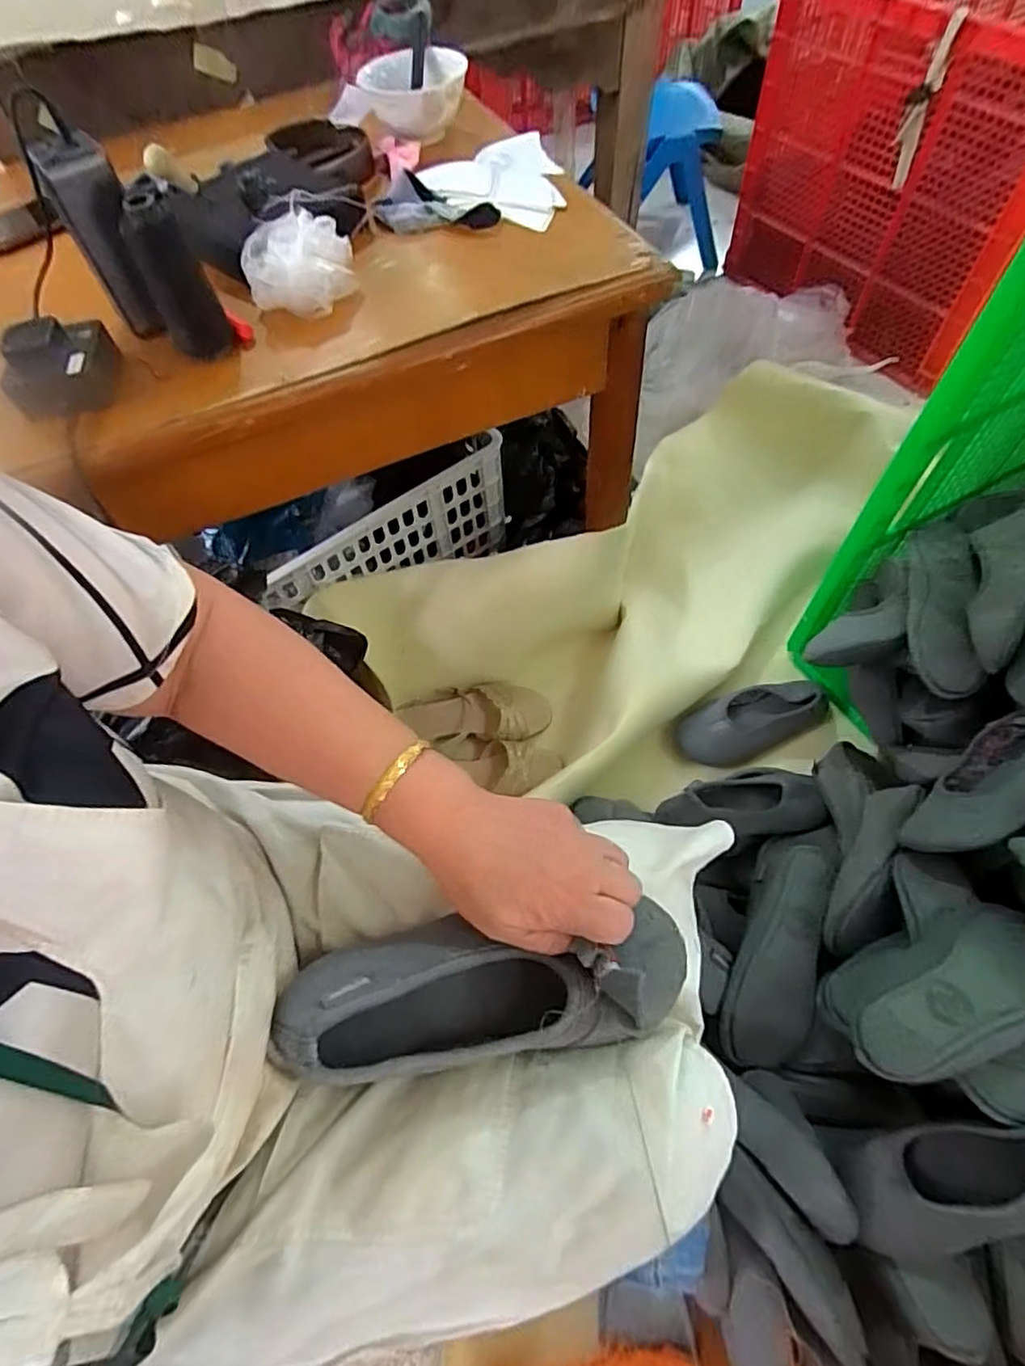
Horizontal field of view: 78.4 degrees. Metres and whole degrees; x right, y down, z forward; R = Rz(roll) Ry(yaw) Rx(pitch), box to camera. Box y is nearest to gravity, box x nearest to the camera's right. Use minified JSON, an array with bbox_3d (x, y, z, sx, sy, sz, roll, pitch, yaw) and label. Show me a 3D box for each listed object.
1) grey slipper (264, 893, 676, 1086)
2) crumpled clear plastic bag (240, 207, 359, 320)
[{"bbox_3d":[-0.016,0.175,0.363,0.237,0.072,0.074,-3,60,-6],"label":"grey slipper"},{"bbox_3d":[-0.187,-0.365,0.549,0.092,0.048,0.070,-13,60,-4],"label":"crumpled clear plastic bag"}]

